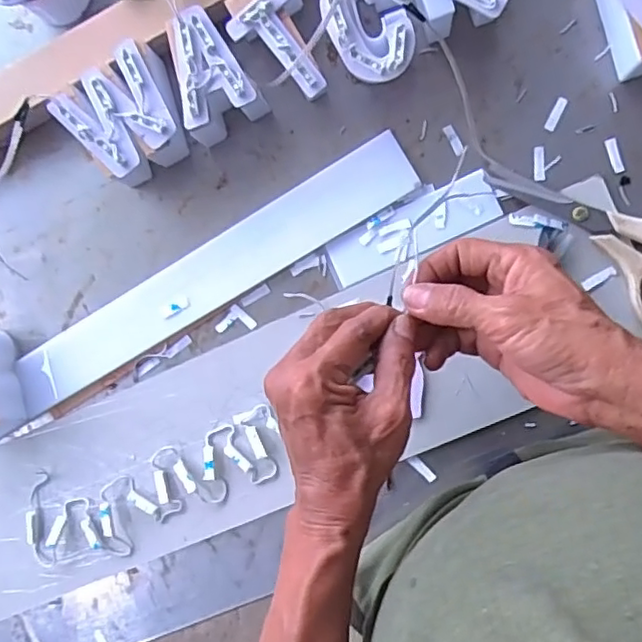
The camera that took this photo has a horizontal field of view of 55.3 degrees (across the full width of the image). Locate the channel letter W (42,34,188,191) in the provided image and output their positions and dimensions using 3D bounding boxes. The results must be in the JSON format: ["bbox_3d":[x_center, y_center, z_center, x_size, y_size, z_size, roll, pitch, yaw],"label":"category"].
[{"bbox_3d":[-0.147,-0.159,0.484,0.089,0.052,0.085,-36,85,7],"label":"channel letter W"}]

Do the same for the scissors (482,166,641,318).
[{"bbox_3d":[0.218,-0.077,0.445,0.084,0.014,0.177,-45,84,6],"label":"scissors"}]

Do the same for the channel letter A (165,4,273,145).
[{"bbox_3d":[-0.086,-0.189,0.474,0.055,0.052,0.079,-24,86,8],"label":"channel letter A"}]

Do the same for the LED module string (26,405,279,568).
[{"bbox_3d":[-0.138,0.141,0.501,0.230,0.009,0.083,-18,87,9],"label":"LED module string"}]

